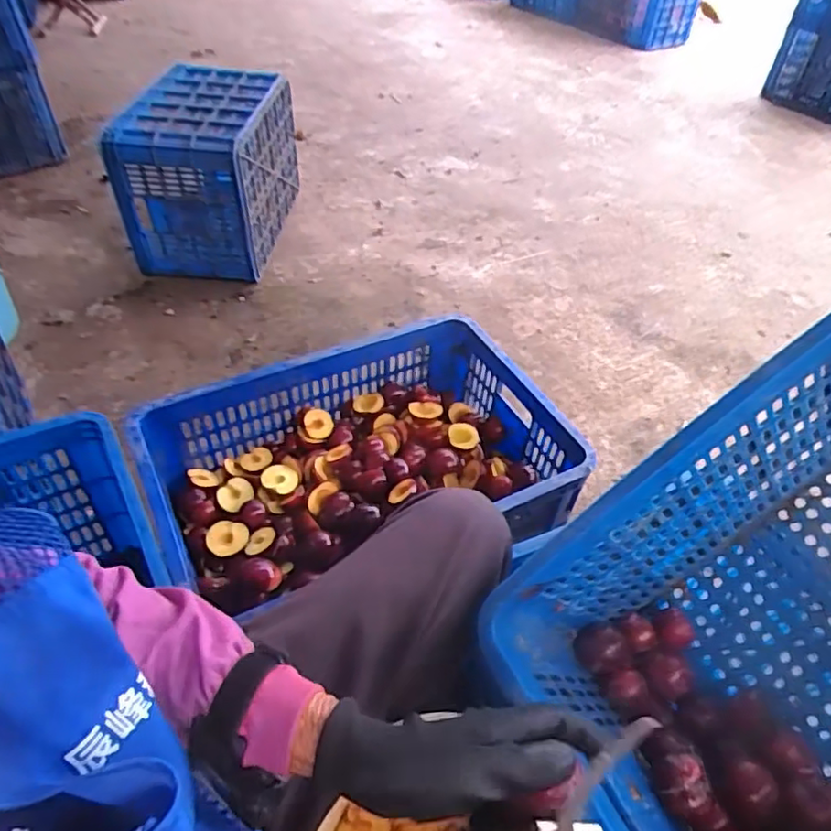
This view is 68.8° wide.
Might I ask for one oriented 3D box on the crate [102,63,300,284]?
[{"bbox_3d":[-0.534,-0.641,1.604,0.338,0.358,0.500,3,46,1],"label":"crate"}]

